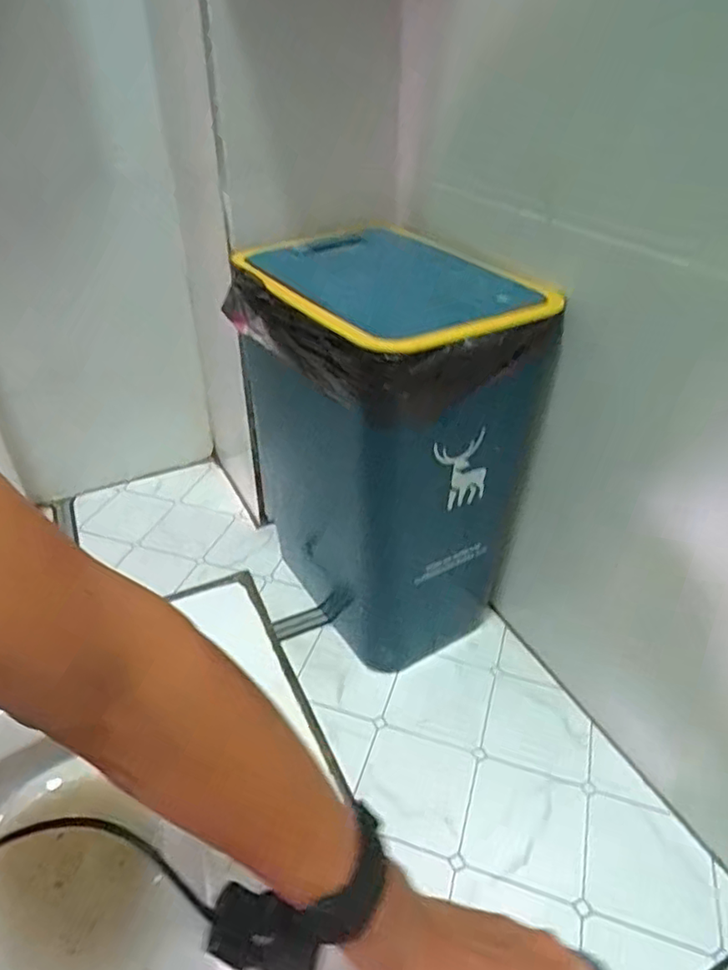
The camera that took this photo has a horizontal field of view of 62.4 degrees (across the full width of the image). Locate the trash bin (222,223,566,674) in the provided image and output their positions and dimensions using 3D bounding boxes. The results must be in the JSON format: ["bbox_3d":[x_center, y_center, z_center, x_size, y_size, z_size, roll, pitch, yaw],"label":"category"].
[{"bbox_3d":[0.003,-0.024,0.569,0.175,0.345,0.274,-27,43,-32],"label":"trash bin"}]

